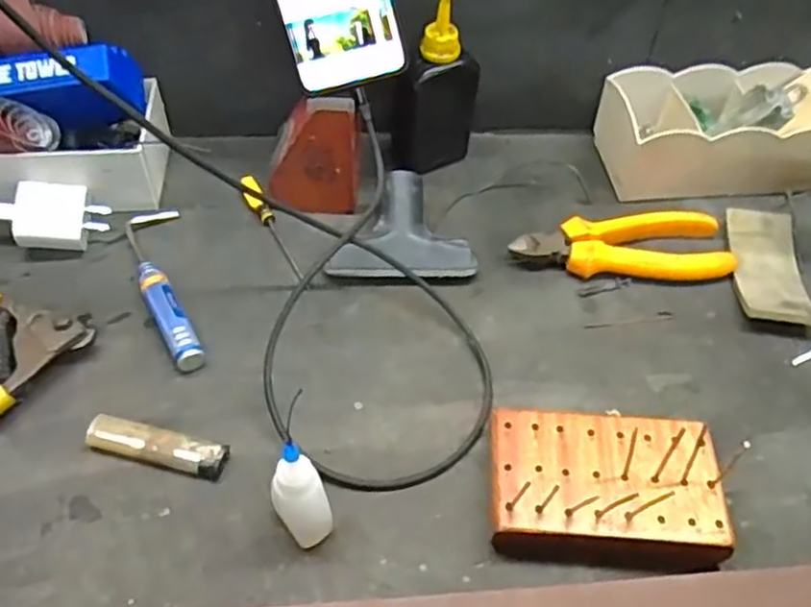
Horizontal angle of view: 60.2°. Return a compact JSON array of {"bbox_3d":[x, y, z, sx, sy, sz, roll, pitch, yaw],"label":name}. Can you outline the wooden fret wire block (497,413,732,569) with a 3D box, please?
[{"bbox_3d":[0.108,0.098,0.382,0.117,0.030,0.076,5,51,2],"label":"wooden fret wire block"}]

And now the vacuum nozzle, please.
[{"bbox_3d":[0.003,-0.054,0.496,0.097,0.033,0.076,8,51,4],"label":"vacuum nozzle"}]

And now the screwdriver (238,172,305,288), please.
[{"bbox_3d":[-0.100,-0.058,0.509,0.014,0.013,0.109,-19,54,-17],"label":"screwdriver"}]

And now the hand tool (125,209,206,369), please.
[{"bbox_3d":[-0.161,-0.013,0.466,0.033,0.015,0.139,-14,53,-13],"label":"hand tool"}]

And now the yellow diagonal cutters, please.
[{"bbox_3d":[0.155,-0.038,0.497,0.152,0.022,0.054,-5,51,-6],"label":"yellow diagonal cutters"}]

